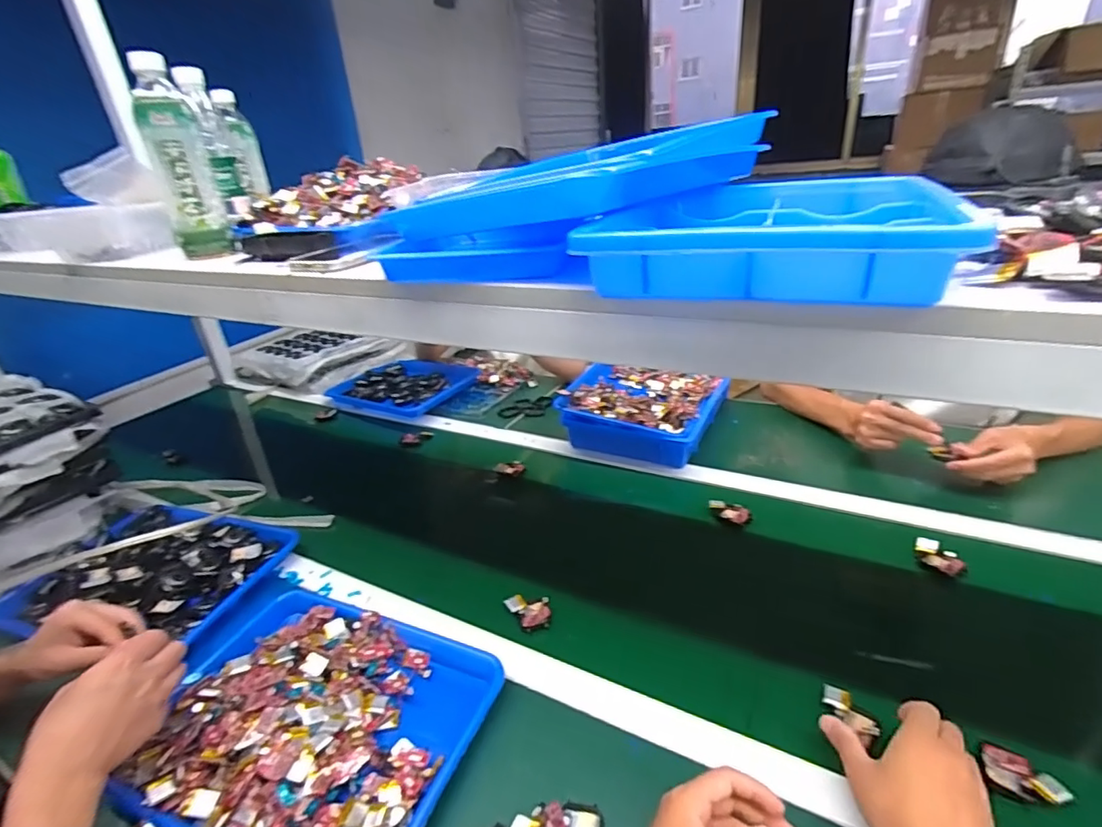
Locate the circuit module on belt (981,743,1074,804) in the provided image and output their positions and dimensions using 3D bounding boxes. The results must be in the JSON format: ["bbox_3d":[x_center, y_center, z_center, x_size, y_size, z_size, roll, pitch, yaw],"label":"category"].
[{"bbox_3d":[0.399,0.306,0.450,0.034,0.017,0.056,-26,33,-35],"label":"circuit module on belt"}]

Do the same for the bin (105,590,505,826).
[{"bbox_3d":[-0.254,0.306,0.545,0.359,0.061,0.249,8,30,25],"label":"bin"}]

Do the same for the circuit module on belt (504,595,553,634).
[{"bbox_3d":[-0.028,0.244,0.655,0.054,0.016,0.044,-6,27,0],"label":"circuit module on belt"}]

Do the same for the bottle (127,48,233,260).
[{"bbox_3d":[-0.446,-0.302,0.643,0.063,0.206,0.063,-20,30,-26],"label":"bottle"}]

